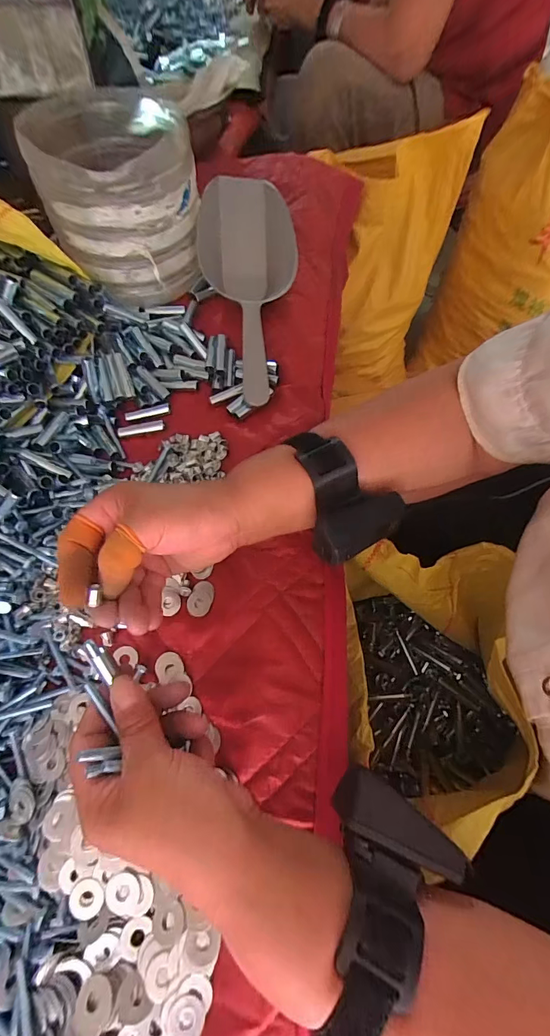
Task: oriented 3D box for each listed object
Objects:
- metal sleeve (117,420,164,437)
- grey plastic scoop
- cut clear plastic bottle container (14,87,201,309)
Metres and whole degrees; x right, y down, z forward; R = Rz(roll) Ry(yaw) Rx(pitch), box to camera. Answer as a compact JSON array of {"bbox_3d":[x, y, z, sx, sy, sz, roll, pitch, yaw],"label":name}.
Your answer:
[{"bbox_3d":[-0.137,-0.092,0.418,0.046,0.004,0.011,-11,65,0],"label":"metal sleeve"},{"bbox_3d":[-0.030,-0.256,0.446,0.100,0.068,0.281,-2,66,3],"label":"grey plastic scoop"},{"bbox_3d":[-0.158,-0.336,0.444,0.150,0.147,0.161,-23,66,-6],"label":"cut clear plastic bottle container"}]

